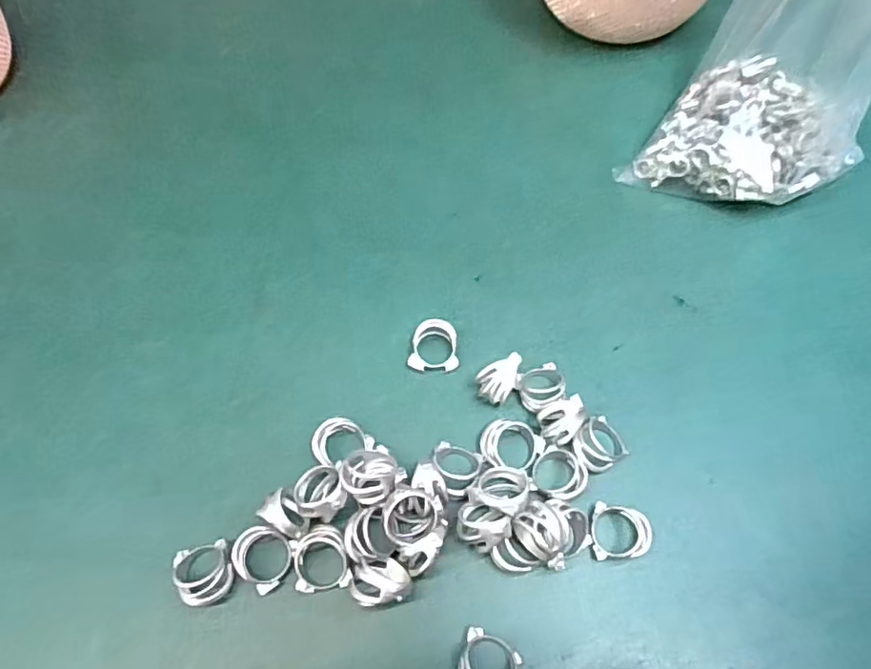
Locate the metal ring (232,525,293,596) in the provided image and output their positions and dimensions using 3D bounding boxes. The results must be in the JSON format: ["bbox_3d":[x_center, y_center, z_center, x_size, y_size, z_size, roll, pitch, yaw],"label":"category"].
[{"bbox_3d":[-0.073,0.093,0.243,0.023,0.012,0.024,-1,65,1],"label":"metal ring"}]

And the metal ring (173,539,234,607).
[{"bbox_3d":[-0.097,0.100,0.243,0.023,0.008,0.024,-1,65,1],"label":"metal ring"}]

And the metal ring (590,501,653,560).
[{"bbox_3d":[0.077,0.082,0.244,0.022,0.014,0.023,-1,65,1],"label":"metal ring"}]

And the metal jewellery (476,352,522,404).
[{"bbox_3d":[0.030,0.022,0.271,0.023,0.023,0.014,-30,68,-12],"label":"metal jewellery"}]

